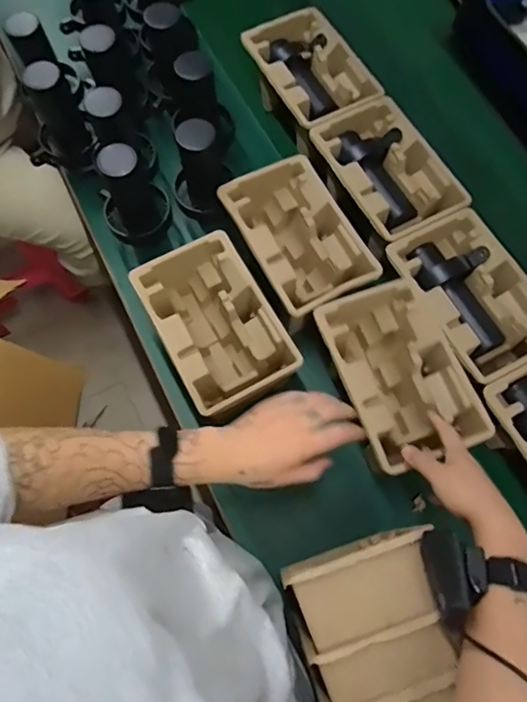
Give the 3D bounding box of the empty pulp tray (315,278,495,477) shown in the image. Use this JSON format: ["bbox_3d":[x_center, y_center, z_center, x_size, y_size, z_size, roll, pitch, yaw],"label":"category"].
[{"bbox_3d":[0.168,0.037,0.647,0.144,0.109,0.221,-18,72,-7],"label":"empty pulp tray"}]

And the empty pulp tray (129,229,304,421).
[{"bbox_3d":[-0.067,-0.026,0.687,0.147,0.115,0.230,-28,74,-10],"label":"empty pulp tray"}]

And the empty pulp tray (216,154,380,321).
[{"bbox_3d":[0.046,-0.153,0.715,0.136,0.101,0.226,-28,74,-10],"label":"empty pulp tray"}]

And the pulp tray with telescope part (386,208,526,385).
[{"bbox_3d":[0.284,-0.074,0.675,0.146,0.055,0.229,-27,73,-10],"label":"pulp tray with telescope part"}]

